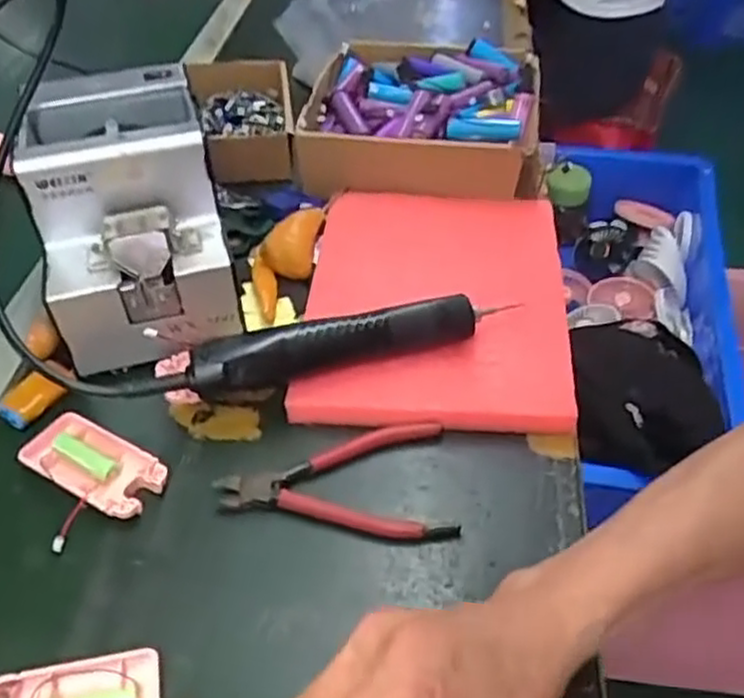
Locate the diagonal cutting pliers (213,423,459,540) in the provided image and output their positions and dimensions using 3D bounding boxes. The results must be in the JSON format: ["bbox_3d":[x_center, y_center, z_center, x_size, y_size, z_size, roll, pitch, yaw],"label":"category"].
[{"bbox_3d":[-0.022,0.089,0.459,0.144,0.015,0.082,-8,44,-5],"label":"diagonal cutting pliers"}]

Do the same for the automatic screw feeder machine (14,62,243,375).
[{"bbox_3d":[-0.180,-0.099,0.547,0.124,0.146,0.173,-14,45,-11],"label":"automatic screw feeder machine"}]

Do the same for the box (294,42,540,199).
[{"bbox_3d":[0.049,-0.236,0.734,0.220,0.072,0.210,4,45,7],"label":"box"}]

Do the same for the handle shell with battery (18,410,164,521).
[{"bbox_3d":[-0.180,0.076,0.475,0.094,0.016,0.046,22,49,23],"label":"handle shell with battery"}]

